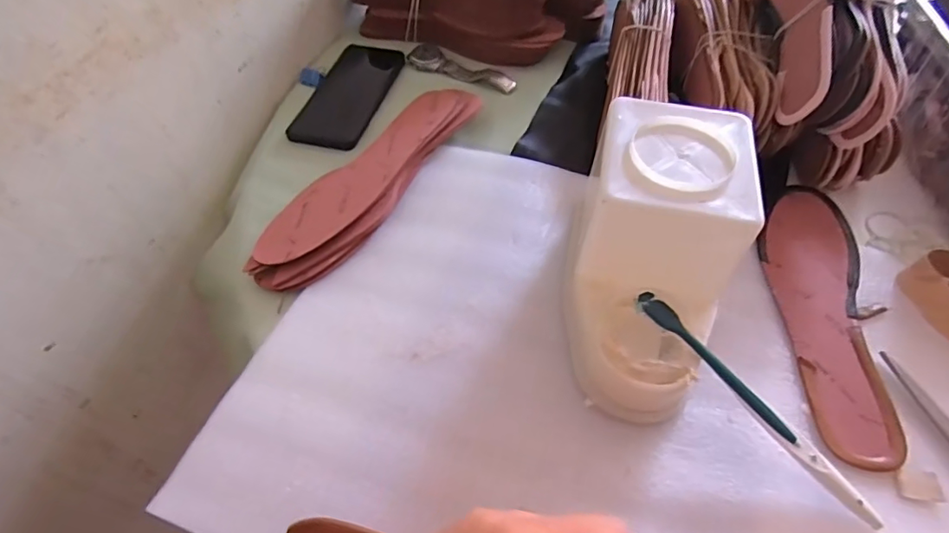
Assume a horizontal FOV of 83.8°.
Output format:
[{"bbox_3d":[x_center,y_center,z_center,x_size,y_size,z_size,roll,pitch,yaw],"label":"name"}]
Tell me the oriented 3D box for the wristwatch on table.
[{"bbox_3d":[-0.015,-0.230,0.607,0.132,0.012,0.030,23,57,15],"label":"wristwatch on table"}]

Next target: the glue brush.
[{"bbox_3d":[0.171,0.084,0.325,0.012,0.009,0.183,-39,79,-28],"label":"glue brush"}]

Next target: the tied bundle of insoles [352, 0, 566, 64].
[{"bbox_3d":[-0.030,-0.305,0.608,0.252,0.086,0.072,26,58,17],"label":"tied bundle of insoles"}]

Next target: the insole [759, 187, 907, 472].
[{"bbox_3d":[0.273,0.029,0.409,0.078,0.007,0.248,6,54,4],"label":"insole"}]

